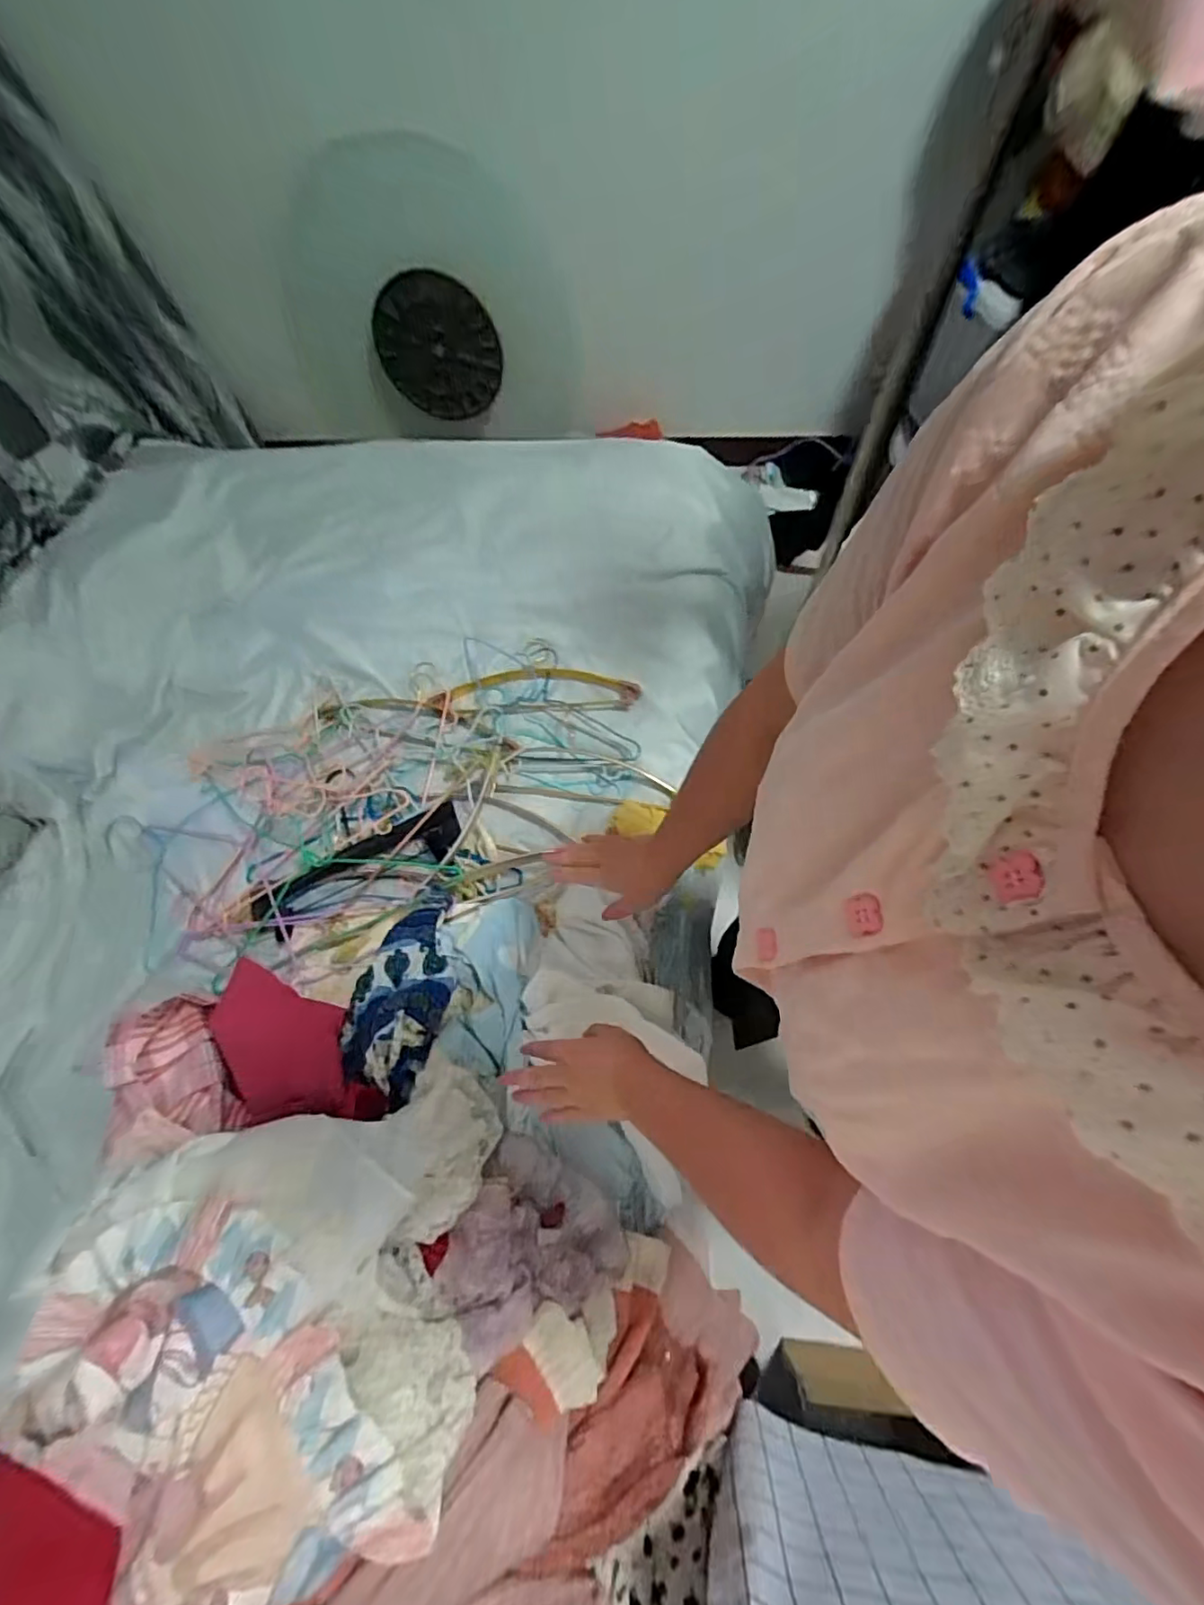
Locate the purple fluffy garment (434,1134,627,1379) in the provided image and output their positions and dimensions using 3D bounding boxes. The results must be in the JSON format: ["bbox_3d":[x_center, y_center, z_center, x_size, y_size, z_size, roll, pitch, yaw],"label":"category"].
[{"bbox_3d":[-0.070,0.483,0.624,0.178,0.075,0.167,26,72,14],"label":"purple fluffy garment"}]

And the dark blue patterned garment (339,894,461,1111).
[{"bbox_3d":[-0.244,0.221,0.739,0.124,0.067,0.288,-3,40,-1],"label":"dark blue patterned garment"}]

